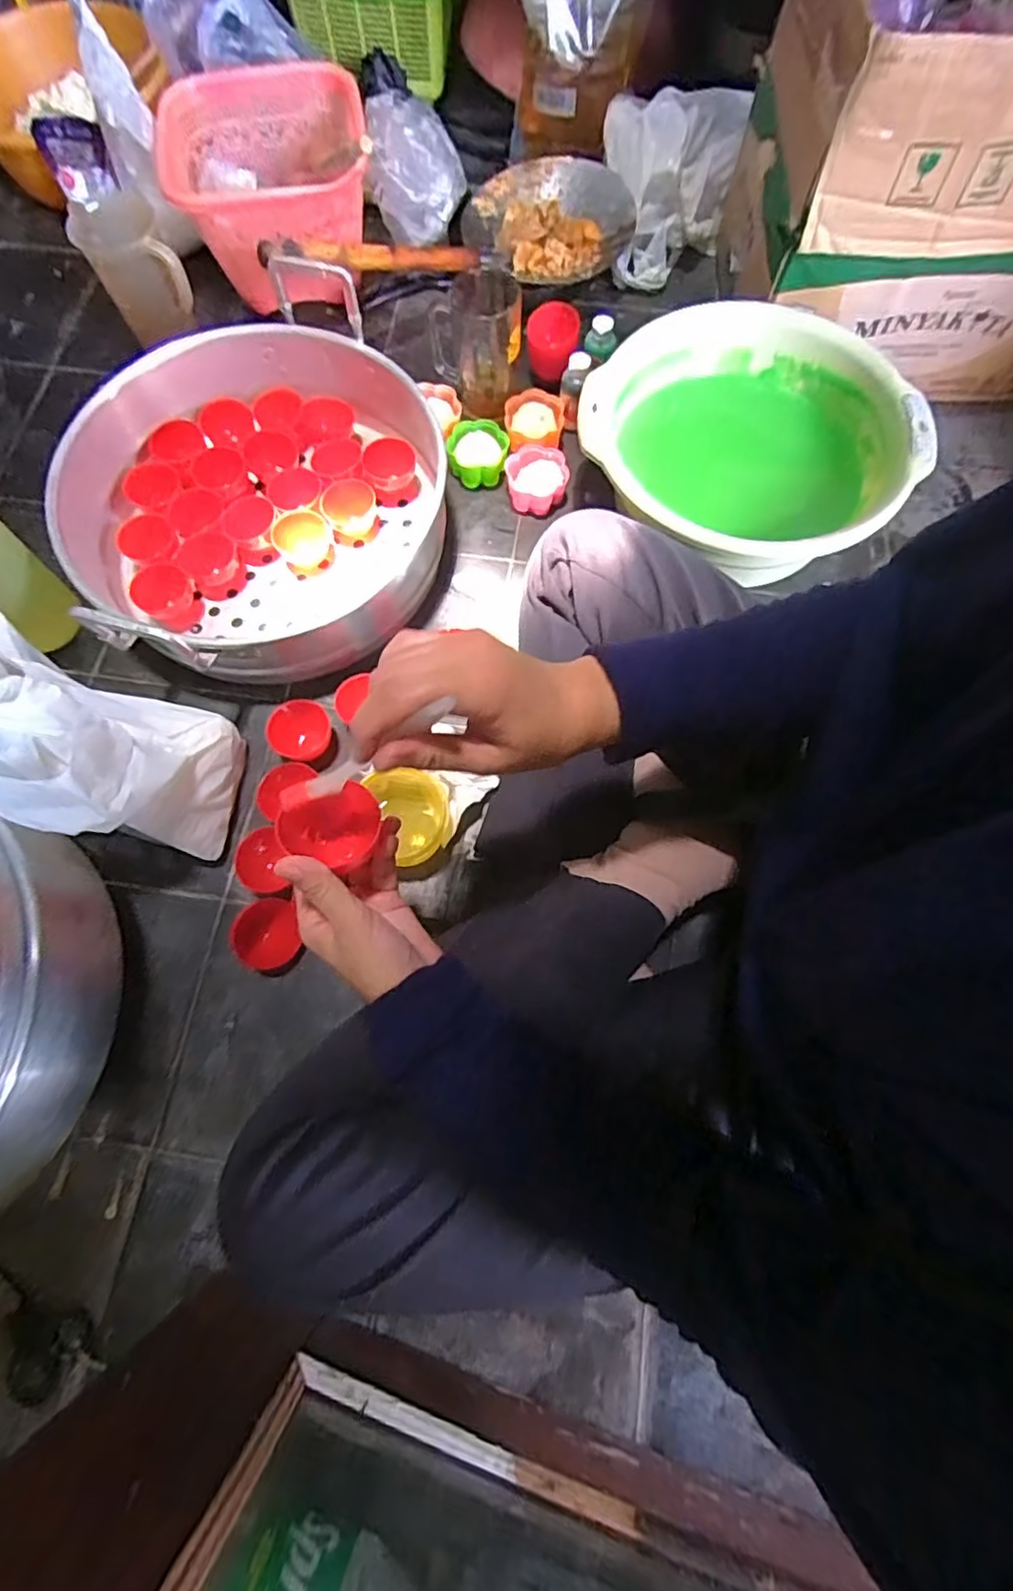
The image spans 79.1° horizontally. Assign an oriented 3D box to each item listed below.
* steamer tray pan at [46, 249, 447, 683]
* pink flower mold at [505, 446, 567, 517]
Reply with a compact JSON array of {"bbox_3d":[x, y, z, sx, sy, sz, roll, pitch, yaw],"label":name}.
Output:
[{"bbox_3d":[-0.237,-0.298,0.609,0.333,0.141,0.372,26,74,9],"label":"steamer tray pan"},{"bbox_3d":[0.032,-0.343,0.668,0.064,0.029,0.064,-1,72,0],"label":"pink flower mold"}]

